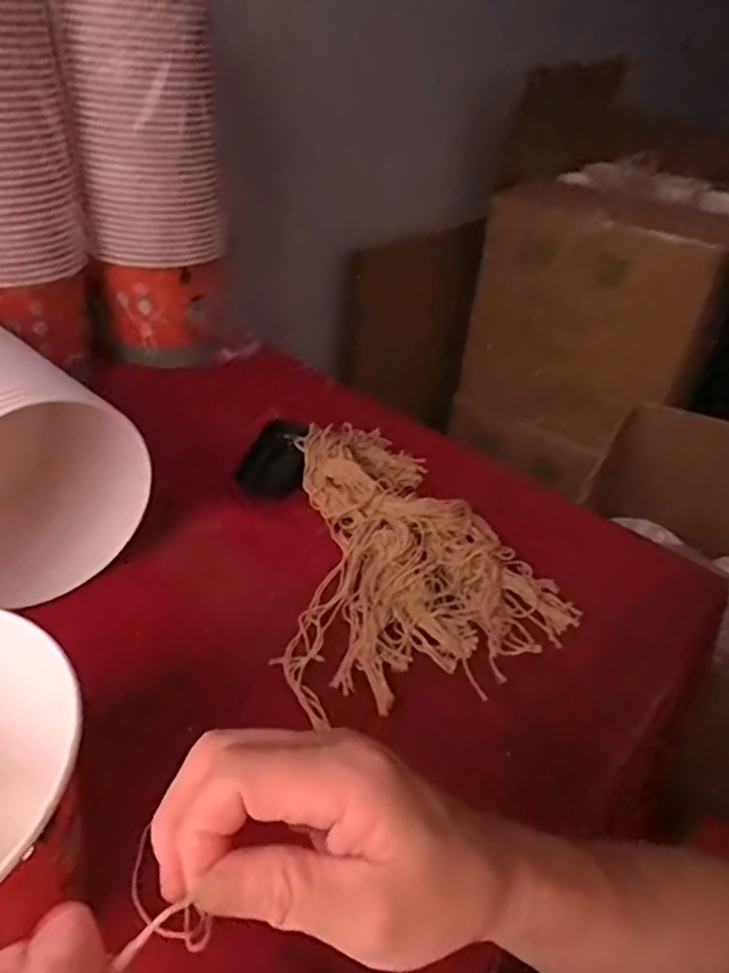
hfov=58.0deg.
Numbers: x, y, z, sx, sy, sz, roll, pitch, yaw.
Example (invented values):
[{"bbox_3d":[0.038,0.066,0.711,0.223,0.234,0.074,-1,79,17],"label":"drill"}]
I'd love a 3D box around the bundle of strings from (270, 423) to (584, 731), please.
[{"bbox_3d":[0.004,0.044,0.556,0.226,0.036,0.288,-17,42,-28],"label":"bundle of strings"}]

